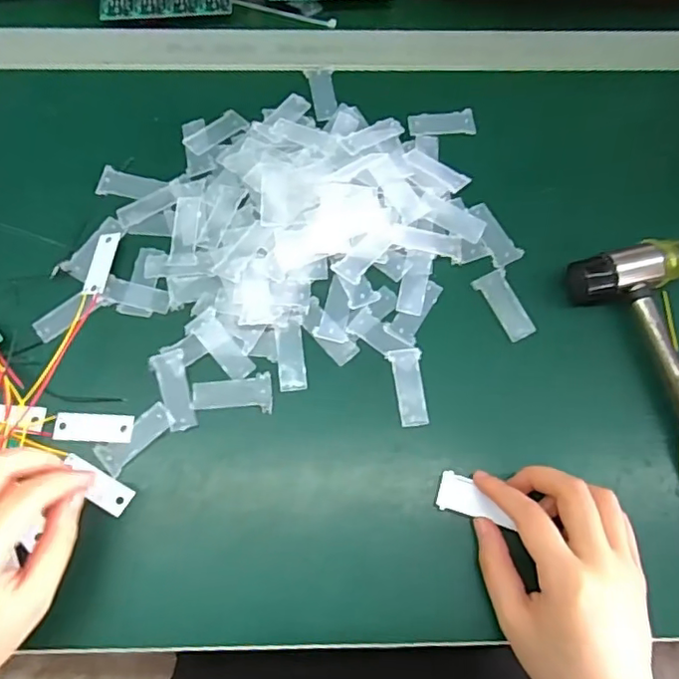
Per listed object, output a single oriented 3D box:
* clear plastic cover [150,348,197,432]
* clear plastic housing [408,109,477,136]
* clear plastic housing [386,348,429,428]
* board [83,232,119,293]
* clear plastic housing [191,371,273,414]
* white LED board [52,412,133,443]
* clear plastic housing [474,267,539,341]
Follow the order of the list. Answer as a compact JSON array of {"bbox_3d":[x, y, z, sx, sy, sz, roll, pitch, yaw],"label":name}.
[{"bbox_3d":[-0.100,0.031,0.353,0.019,0.005,0.048,-18,70,-8],"label":"clear plastic cover"},{"bbox_3d":[0.076,-0.160,0.427,0.048,0.005,0.021,-2,69,-2],"label":"clear plastic housing"},{"bbox_3d":[0.043,0.029,0.358,0.020,0.004,0.048,-3,69,-2],"label":"clear plastic housing"},{"bbox_3d":[-0.156,-0.051,0.379,0.013,0.006,0.045,7,69,2],"label":"board"},{"bbox_3d":[-0.066,0.033,0.355,0.048,0.004,0.023,-1,69,-1],"label":"clear plastic housing"},{"bbox_3d":[-0.148,0.053,0.350,0.047,0.007,0.017,3,69,0],"label":"white LED board"},{"bbox_3d":[0.108,-0.022,0.378,0.021,0.009,0.049,-21,71,-9],"label":"clear plastic housing"}]

